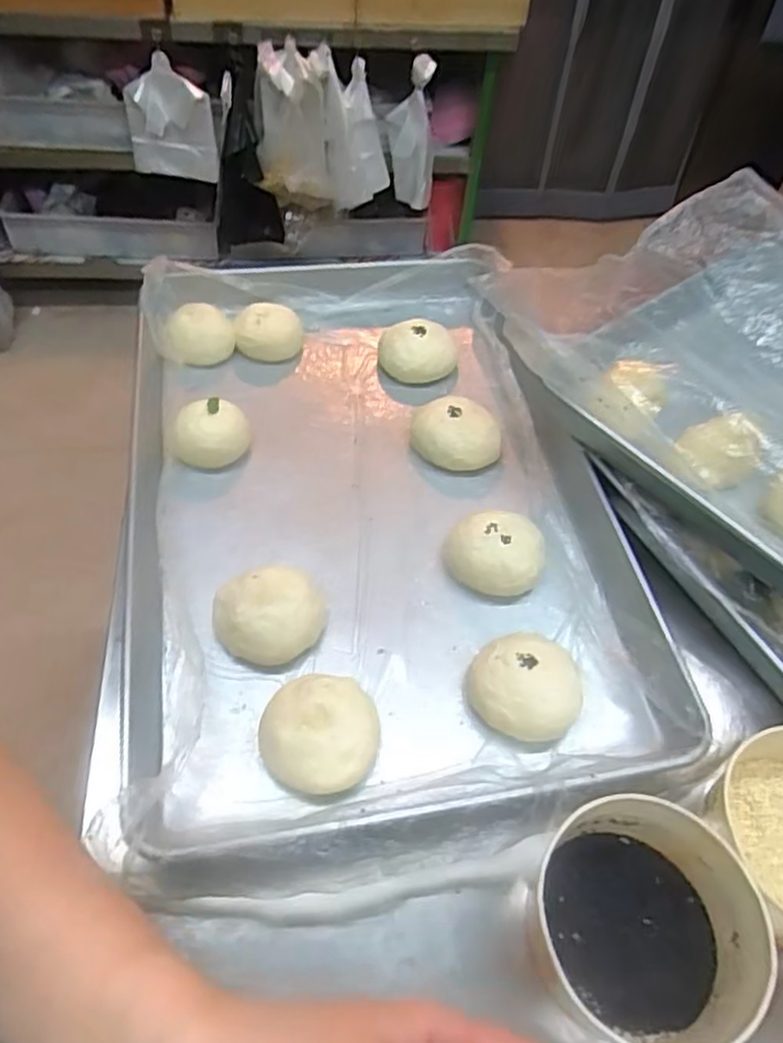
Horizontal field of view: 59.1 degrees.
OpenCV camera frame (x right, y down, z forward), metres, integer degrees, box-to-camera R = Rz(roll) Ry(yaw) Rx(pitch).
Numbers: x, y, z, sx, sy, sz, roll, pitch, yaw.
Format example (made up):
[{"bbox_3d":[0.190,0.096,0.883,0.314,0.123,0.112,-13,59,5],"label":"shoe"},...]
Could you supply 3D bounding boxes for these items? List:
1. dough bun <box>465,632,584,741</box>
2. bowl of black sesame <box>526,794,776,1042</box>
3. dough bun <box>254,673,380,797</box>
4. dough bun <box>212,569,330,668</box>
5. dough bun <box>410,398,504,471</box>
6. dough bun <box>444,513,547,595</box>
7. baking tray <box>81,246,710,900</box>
[{"bbox_3d":[0.102,0.124,0.523,0.079,0.038,0.078,2,53,-3],"label":"dough bun"},{"bbox_3d":[0.153,0.242,0.419,0.122,0.065,0.119,2,53,-3],"label":"bowl of black sesame"},{"bbox_3d":[-0.050,0.152,0.494,0.080,0.046,0.077,2,53,-3],"label":"dough bun"},{"bbox_3d":[-0.094,0.073,0.539,0.086,0.045,0.073,4,53,-2],"label":"dough bun"},{"bbox_3d":[0.064,-0.087,0.681,0.090,0.032,0.079,9,53,2],"label":"dough bun"},{"bbox_3d":[0.090,0.025,0.598,0.085,0.037,0.078,7,52,1],"label":"dough bun"},{"bbox_3d":[-0.028,-0.038,0.637,0.417,0.068,0.641,-5,53,-9],"label":"baking tray"}]

